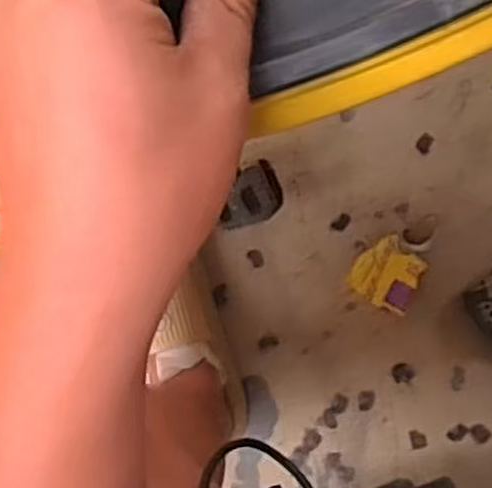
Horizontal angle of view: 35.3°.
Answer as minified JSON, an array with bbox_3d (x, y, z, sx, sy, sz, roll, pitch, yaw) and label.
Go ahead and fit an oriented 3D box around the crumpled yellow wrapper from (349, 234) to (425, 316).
[{"bbox_3d":[0.156,0.034,0.838,0.072,0.008,0.070,40,94,13],"label":"crumpled yellow wrapper"}]

